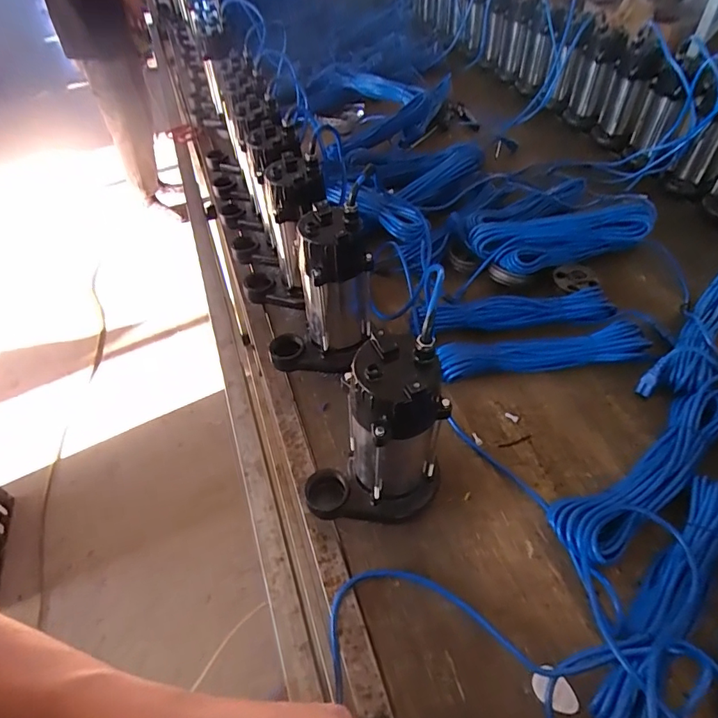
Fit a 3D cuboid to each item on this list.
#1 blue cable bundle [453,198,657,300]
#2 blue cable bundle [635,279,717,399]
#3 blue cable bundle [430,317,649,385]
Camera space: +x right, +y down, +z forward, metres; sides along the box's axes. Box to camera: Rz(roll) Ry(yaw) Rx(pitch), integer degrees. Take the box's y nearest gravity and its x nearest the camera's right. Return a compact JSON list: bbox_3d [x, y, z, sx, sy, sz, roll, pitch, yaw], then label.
[{"bbox_3d":[0.367,-0.241,0.908,0.400,0.067,0.121,-15,50,-11],"label":"blue cable bundle"},{"bbox_3d":[0.587,-0.050,0.796,0.080,0.061,0.378,35,58,28],"label":"blue cable bundle"},{"bbox_3d":[0.289,-0.007,0.768,0.339,0.051,0.066,-7,49,-4],"label":"blue cable bundle"}]

